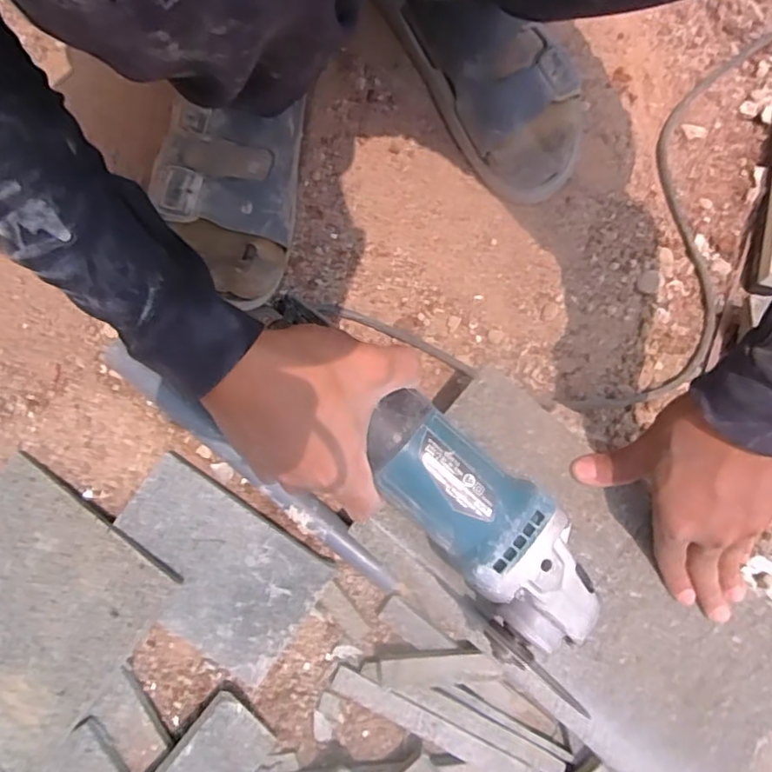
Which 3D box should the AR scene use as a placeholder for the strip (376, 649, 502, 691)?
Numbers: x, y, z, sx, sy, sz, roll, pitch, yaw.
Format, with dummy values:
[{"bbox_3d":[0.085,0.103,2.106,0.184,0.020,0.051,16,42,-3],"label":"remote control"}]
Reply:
[{"bbox_3d":[0.037,0.199,0.422,0.083,0.009,0.021,-2,63,-10],"label":"strip"}]

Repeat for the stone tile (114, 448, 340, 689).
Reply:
[{"bbox_3d":[-0.125,0.130,0.428,0.147,0.004,0.098,34,87,2],"label":"stone tile"}]

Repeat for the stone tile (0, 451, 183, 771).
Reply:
[{"bbox_3d":[-0.248,0.151,0.409,0.157,0.020,0.151,35,77,7],"label":"stone tile"}]

